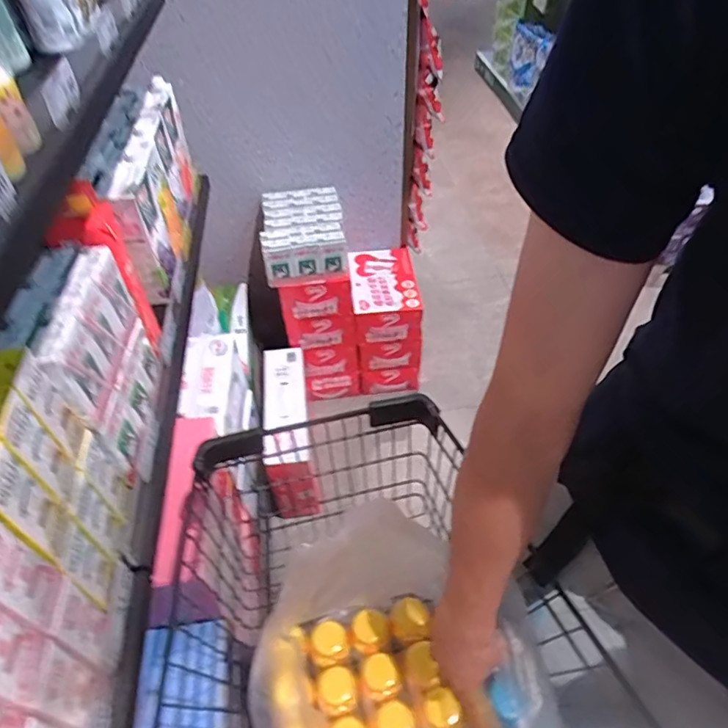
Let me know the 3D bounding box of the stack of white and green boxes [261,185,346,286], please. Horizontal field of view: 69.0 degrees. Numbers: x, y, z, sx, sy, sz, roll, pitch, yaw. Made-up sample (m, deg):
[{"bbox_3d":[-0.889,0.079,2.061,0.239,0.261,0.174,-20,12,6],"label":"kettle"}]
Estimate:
[{"bbox_3d":[-0.159,-0.347,1.387,0.201,0.101,0.296,-6,47,-4],"label":"stack of white and green boxes"}]

